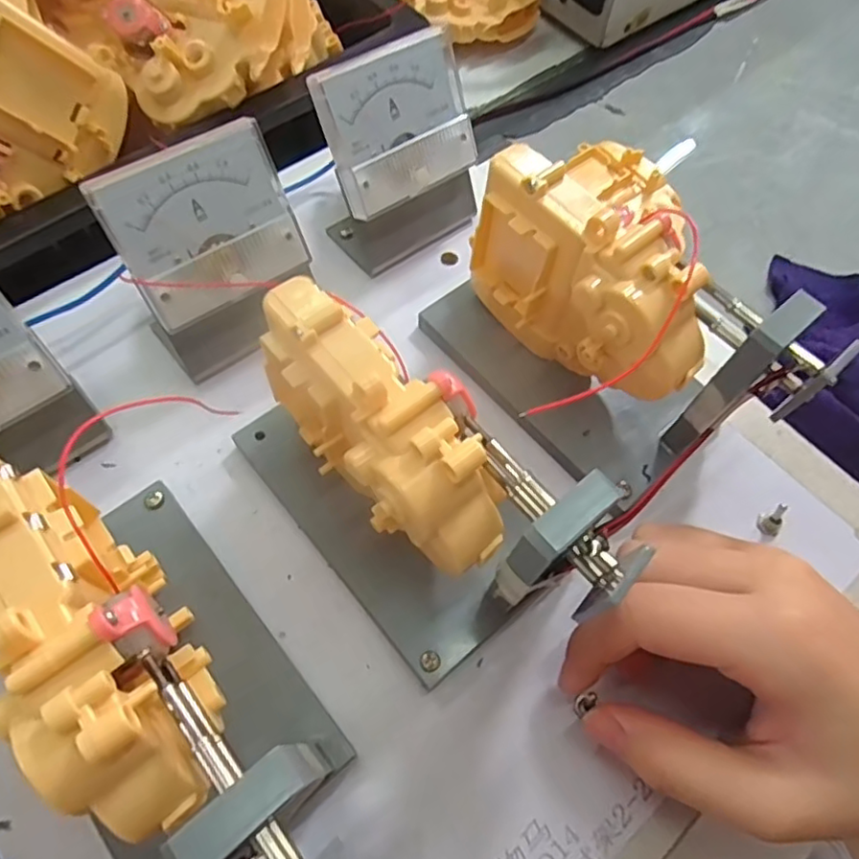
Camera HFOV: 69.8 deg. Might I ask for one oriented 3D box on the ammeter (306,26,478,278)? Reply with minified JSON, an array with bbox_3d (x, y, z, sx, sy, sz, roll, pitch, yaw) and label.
[{"bbox_3d":[-0.011,-0.118,0.269,0.067,0.075,0.044,-30,69,-16],"label":"ammeter"}]

